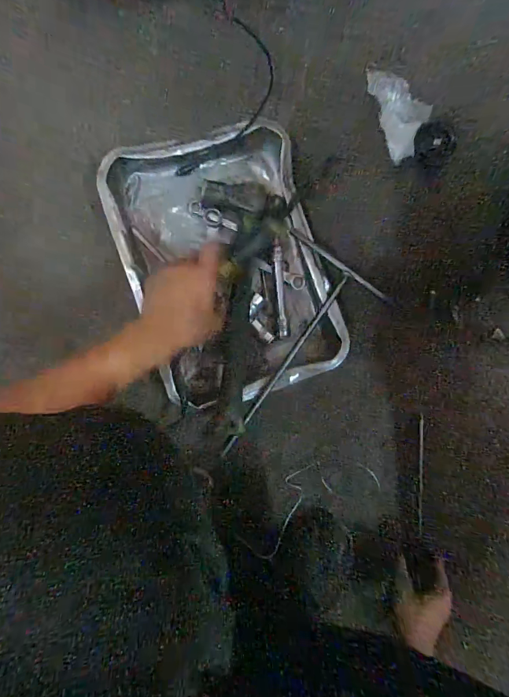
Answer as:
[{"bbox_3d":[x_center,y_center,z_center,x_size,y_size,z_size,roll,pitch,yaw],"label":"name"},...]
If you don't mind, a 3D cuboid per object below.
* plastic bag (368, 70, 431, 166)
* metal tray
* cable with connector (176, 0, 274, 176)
[{"bbox_3d":[0.216,-0.350,0.530,0.070,0.013,0.131,-20,92,16],"label":"plastic bag"},{"bbox_3d":[-0.040,-0.105,0.491,0.268,0.055,0.344,-18,93,-7],"label":"metal tray"},{"bbox_3d":[-0.036,-0.351,0.482,0.114,0.044,0.240,6,90,-7],"label":"cable with connector"}]

